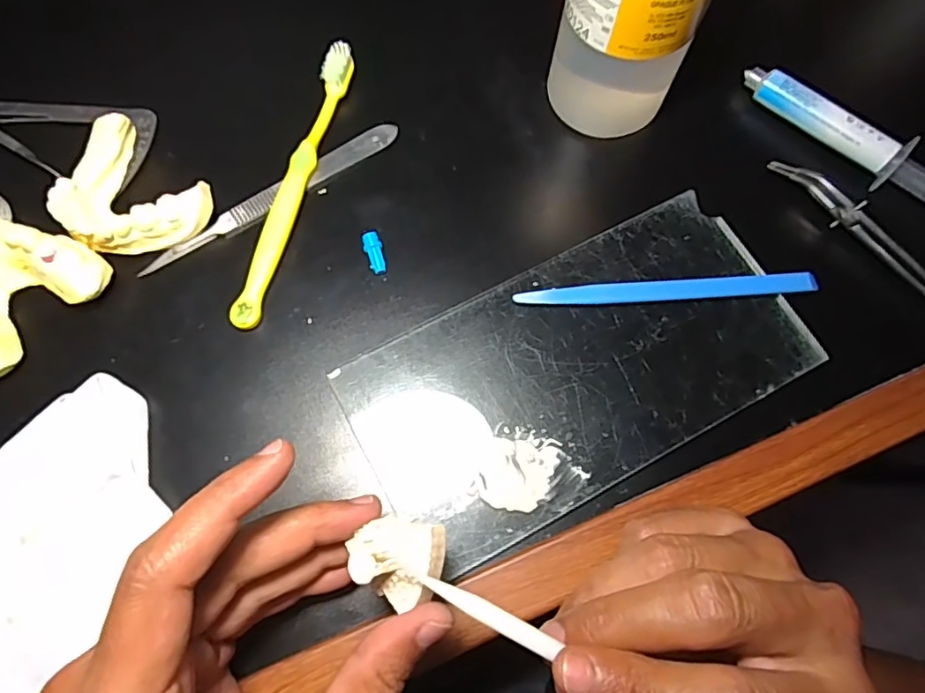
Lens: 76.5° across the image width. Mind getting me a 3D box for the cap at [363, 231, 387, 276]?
[{"bbox_3d":[-0.041,-0.043,0.274,0.008,0.006,0.020,-19,73,-8],"label":"cap"}]

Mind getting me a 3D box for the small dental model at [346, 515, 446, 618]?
[{"bbox_3d":[-0.022,0.070,0.193,0.030,0.015,0.027,16,71,3],"label":"small dental model"}]

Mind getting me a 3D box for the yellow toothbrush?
[{"bbox_3d":[-0.079,-0.080,0.280,0.012,0.016,0.152,14,71,3],"label":"yellow toothbrush"}]

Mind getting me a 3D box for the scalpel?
[{"bbox_3d":[-0.091,-0.073,0.283,0.137,0.004,0.013,-35,76,-13],"label":"scalpel"}]

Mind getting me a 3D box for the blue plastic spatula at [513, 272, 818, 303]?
[{"bbox_3d":[0.093,-0.026,0.267,0.134,0.005,0.009,-4,83,-3],"label":"blue plastic spatula"}]

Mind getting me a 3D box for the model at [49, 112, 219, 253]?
[{"bbox_3d":[-0.154,-0.068,0.270,0.067,0.023,0.054,37,74,10],"label":"model"}]

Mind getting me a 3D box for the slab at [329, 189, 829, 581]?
[{"bbox_3d":[0.052,0.010,0.259,0.195,0.005,0.100,-27,74,-11],"label":"slab"}]

